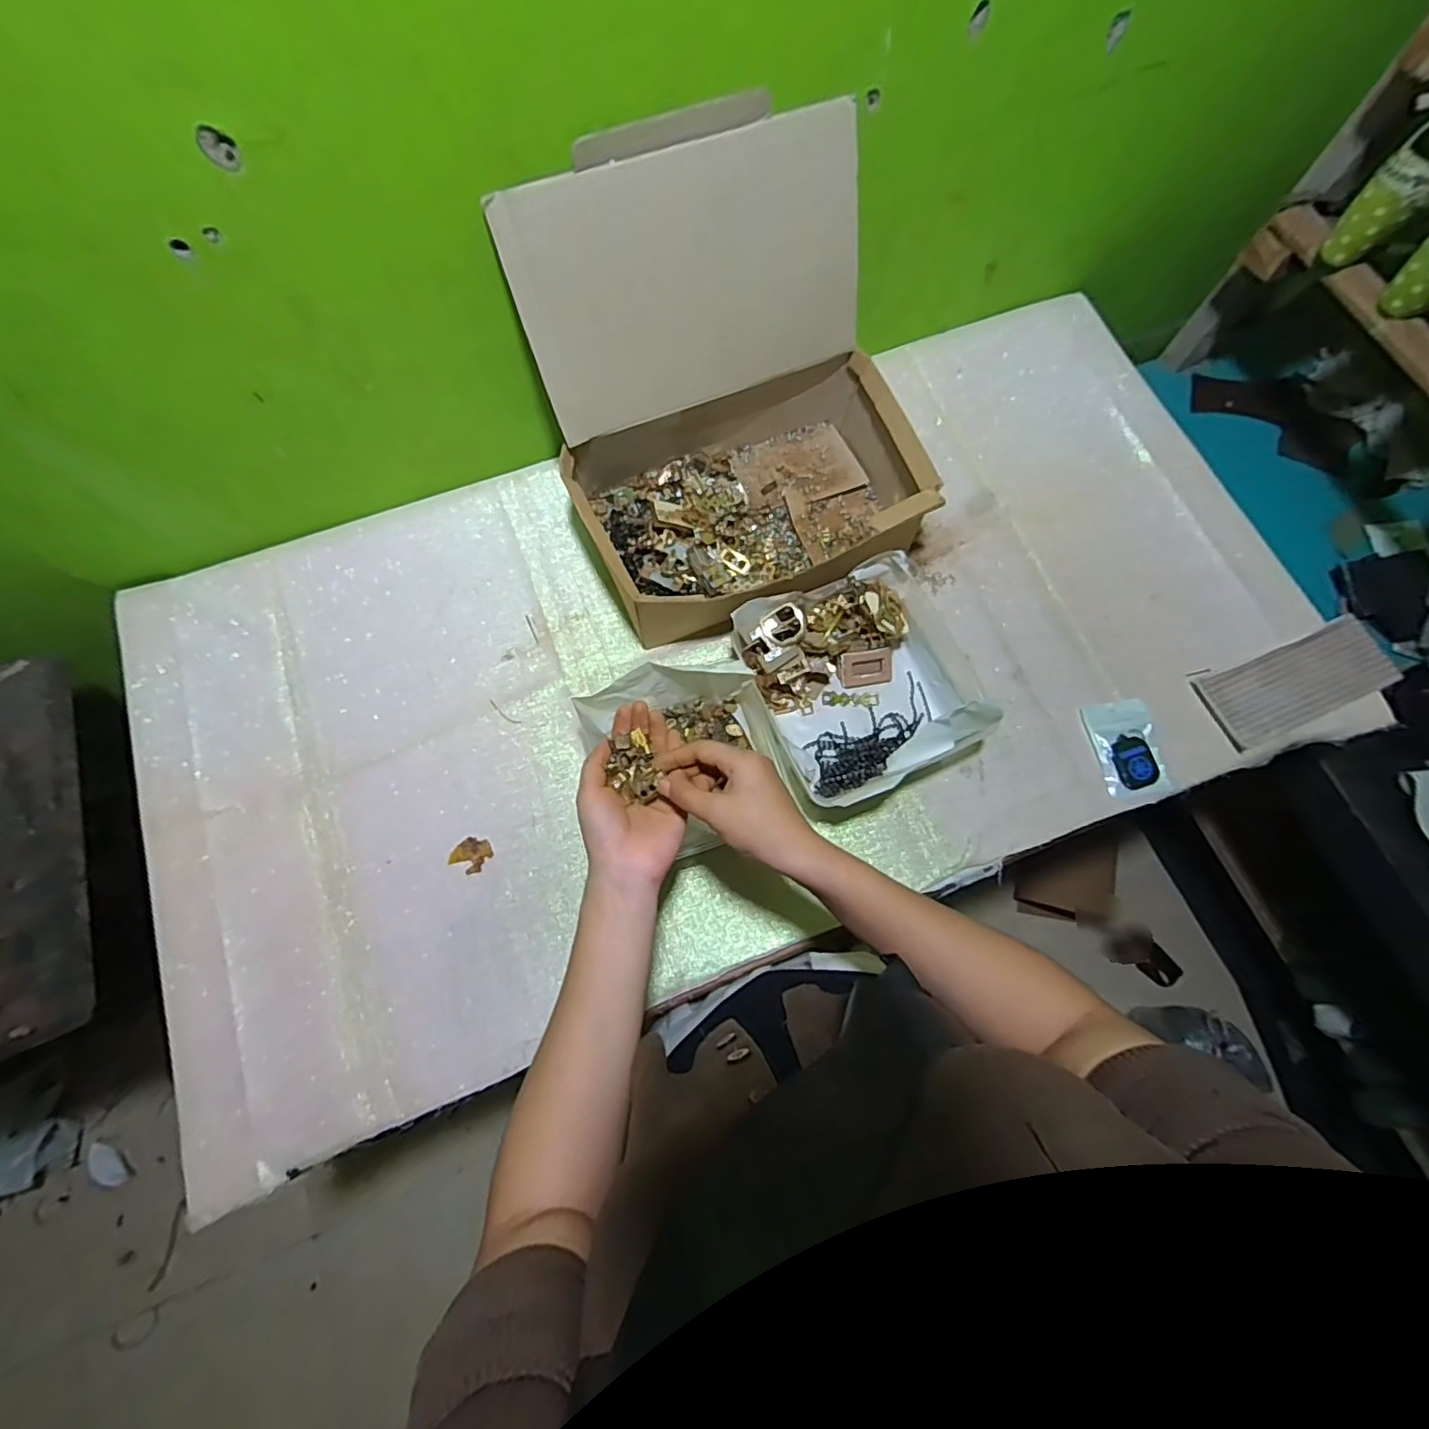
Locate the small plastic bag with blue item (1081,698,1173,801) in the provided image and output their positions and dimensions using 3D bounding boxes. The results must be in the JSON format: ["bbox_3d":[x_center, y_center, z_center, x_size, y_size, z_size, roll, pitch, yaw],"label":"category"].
[{"bbox_3d":[0.420,0.035,0.625,0.067,0.017,0.098,-6,75,-2],"label":"small plastic bag with blue item"}]

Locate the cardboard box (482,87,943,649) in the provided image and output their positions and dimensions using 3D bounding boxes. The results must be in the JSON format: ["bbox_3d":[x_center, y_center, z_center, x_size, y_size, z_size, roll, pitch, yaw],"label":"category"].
[{"bbox_3d":[0.024,-0.278,0.575,0.325,0.279,0.317,-19,75,-5],"label":"cardboard box"}]

